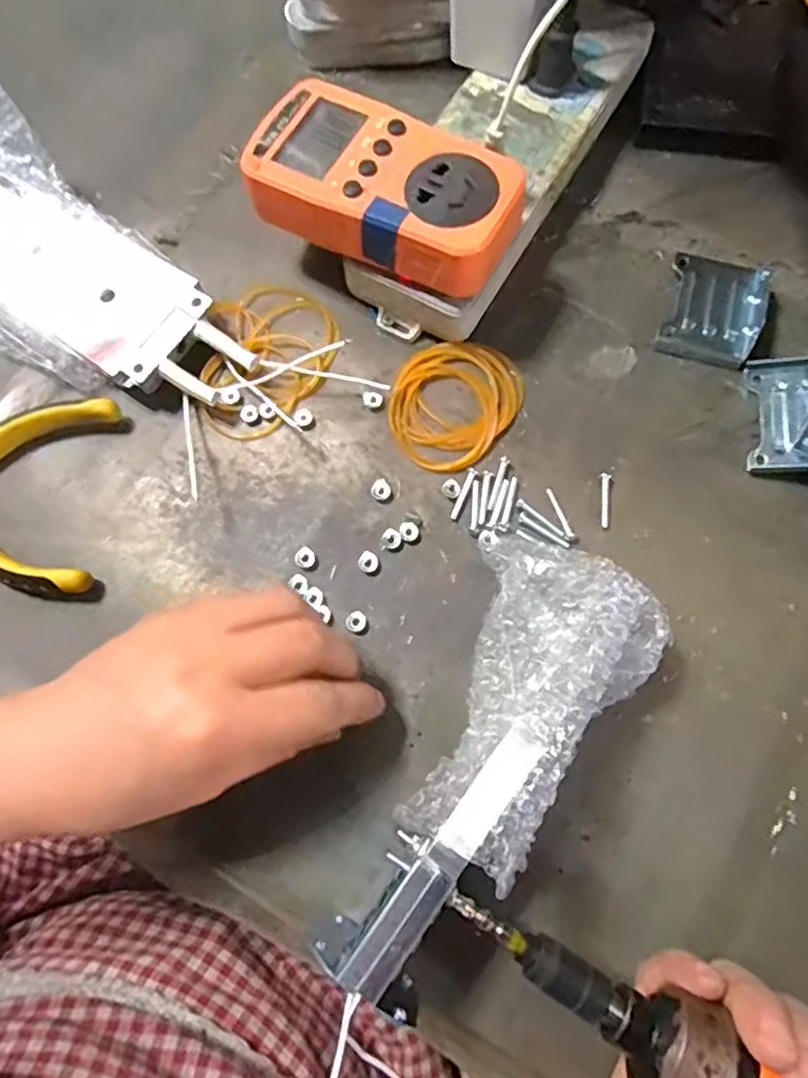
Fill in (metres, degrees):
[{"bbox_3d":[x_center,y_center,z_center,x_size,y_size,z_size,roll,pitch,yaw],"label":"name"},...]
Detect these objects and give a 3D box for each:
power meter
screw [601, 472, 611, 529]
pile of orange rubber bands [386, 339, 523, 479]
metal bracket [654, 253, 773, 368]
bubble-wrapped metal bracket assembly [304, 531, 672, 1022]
[{"bbox_3d":[-0.009,-0.166,0.306,0.125,0.026,0.068,26,76,9],"label":"power meter"},{"bbox_3d":[0.098,-0.019,0.315,0.005,0.004,0.027,7,74,4],"label":"screw"},{"bbox_3d":[0.025,-0.070,0.330,0.060,0.006,0.073,30,77,10],"label":"pile of orange rubber bands"},{"bbox_3d":[0.164,-0.121,0.341,0.048,0.008,0.060,18,75,7],"label":"metal bracket"},{"bbox_3d":[0.032,0.083,0.254,0.076,0.066,0.172,31,77,10],"label":"bubble-wrapped metal bracket assembly"}]

